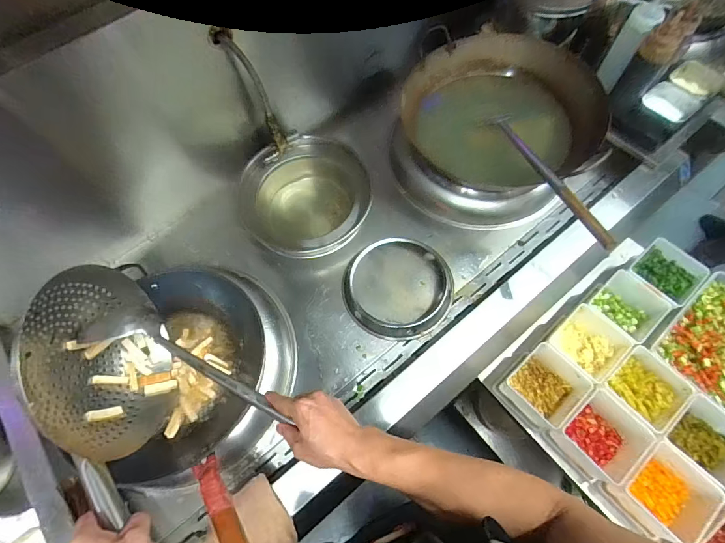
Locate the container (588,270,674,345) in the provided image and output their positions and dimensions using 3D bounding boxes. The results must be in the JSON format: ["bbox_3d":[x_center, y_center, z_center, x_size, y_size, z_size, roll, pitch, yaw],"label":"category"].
[{"bbox_3d":[0.525,0.079,0.792,0.099,0.091,0.125,-31,68,-12],"label":"container"}]

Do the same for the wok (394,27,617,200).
[{"bbox_3d":[0.310,-0.362,0.915,0.394,0.140,0.408,-2,80,13],"label":"wok"}]

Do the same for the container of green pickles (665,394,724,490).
[{"bbox_3d":[0.598,0.296,0.675,0.115,0.075,0.121,-35,69,-13],"label":"container of green pickles"}]

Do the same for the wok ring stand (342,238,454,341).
[{"bbox_3d":[0.077,0.034,0.858,0.234,0.033,0.211,5,66,4],"label":"wok ring stand"}]

